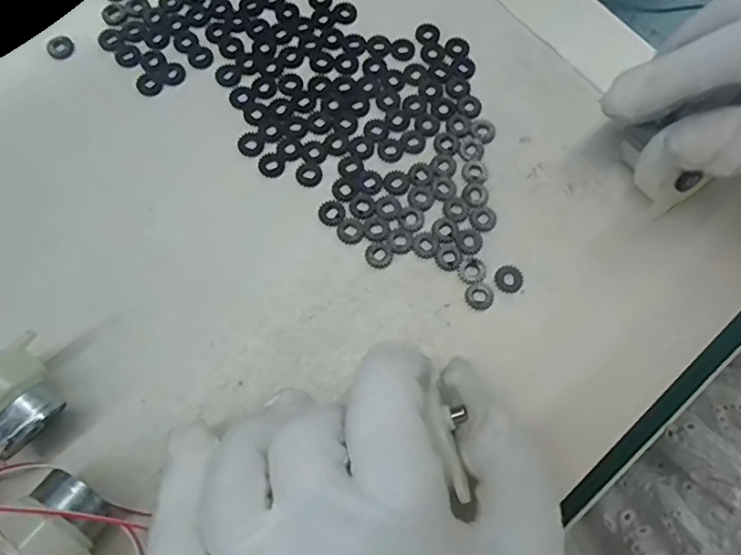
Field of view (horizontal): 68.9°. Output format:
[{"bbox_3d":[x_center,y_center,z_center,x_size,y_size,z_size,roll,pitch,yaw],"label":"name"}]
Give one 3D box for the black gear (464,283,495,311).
[{"bbox_3d":[0.042,0.007,0.205,0.011,0.004,0.011,0,74,-1],"label":"black gear"}]

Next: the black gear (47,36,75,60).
[{"bbox_3d":[-0.133,-0.099,0.231,0.010,0.004,0.009,-40,79,-12],"label":"black gear"}]

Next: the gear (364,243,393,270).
[{"bbox_3d":[0.003,-0.009,0.209,0.010,0.004,0.010,0,74,-1],"label":"gear"}]

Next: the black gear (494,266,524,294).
[{"bbox_3d":[0.053,0.000,0.207,0.011,0.004,0.011,0,74,-1],"label":"black gear"}]

